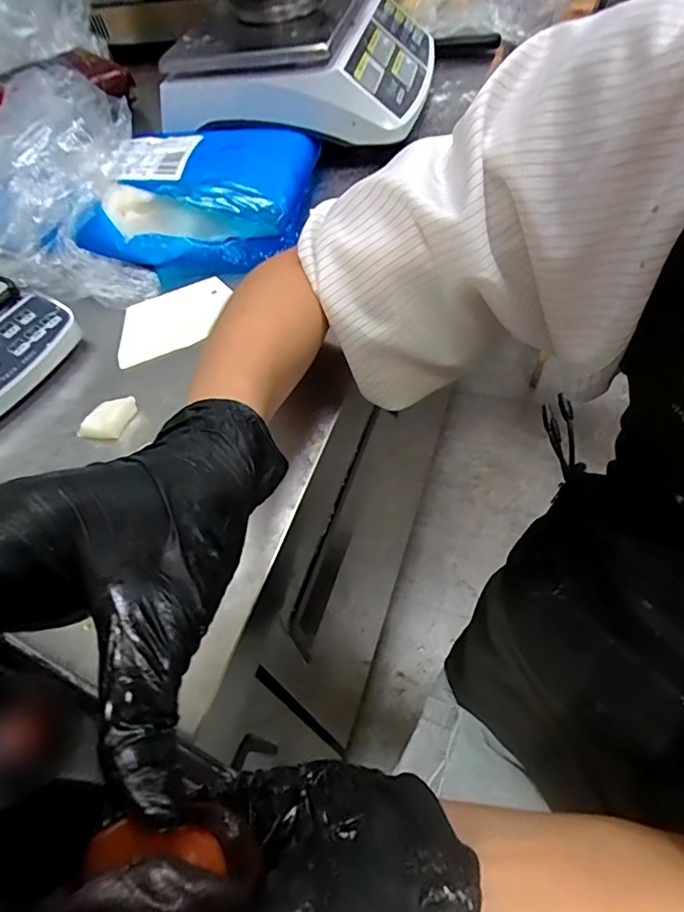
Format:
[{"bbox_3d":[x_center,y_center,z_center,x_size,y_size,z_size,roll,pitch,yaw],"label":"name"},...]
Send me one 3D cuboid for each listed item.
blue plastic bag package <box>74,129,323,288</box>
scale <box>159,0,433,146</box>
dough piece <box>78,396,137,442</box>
[{"bbox_3d":[-0.137,-0.275,0.556,0.203,0.073,0.219,-2,54,8],"label":"blue plastic bag package"},{"bbox_3d":[-0.045,-0.485,0.628,0.295,0.099,0.245,1,55,10],"label":"scale"},{"bbox_3d":[-0.185,-0.031,0.412,0.034,0.012,0.040,15,58,19],"label":"dough piece"}]

